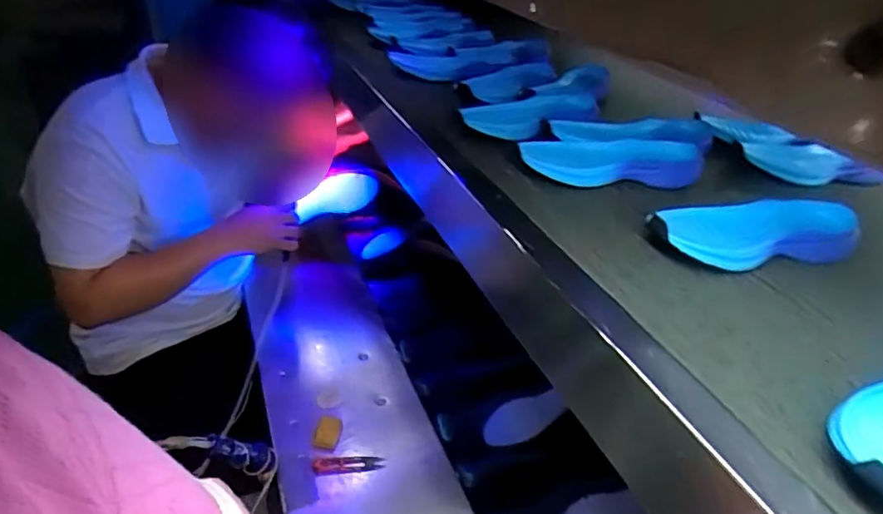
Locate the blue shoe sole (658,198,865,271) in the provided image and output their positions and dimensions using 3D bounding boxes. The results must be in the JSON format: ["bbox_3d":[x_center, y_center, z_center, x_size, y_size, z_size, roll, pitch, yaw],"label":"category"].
[{"bbox_3d":[0.333,-0.030,0.568,0.233,0.041,0.087,0,34,-15],"label":"blue shoe sole"}]

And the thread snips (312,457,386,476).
[{"bbox_3d":[-0.135,0.303,0.782,0.101,0.011,0.025,1,37,-14],"label":"thread snips"}]

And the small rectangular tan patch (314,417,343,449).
[{"bbox_3d":[-0.172,0.268,0.819,0.035,0.009,0.056,10,36,-2],"label":"small rectangular tan patch"}]

